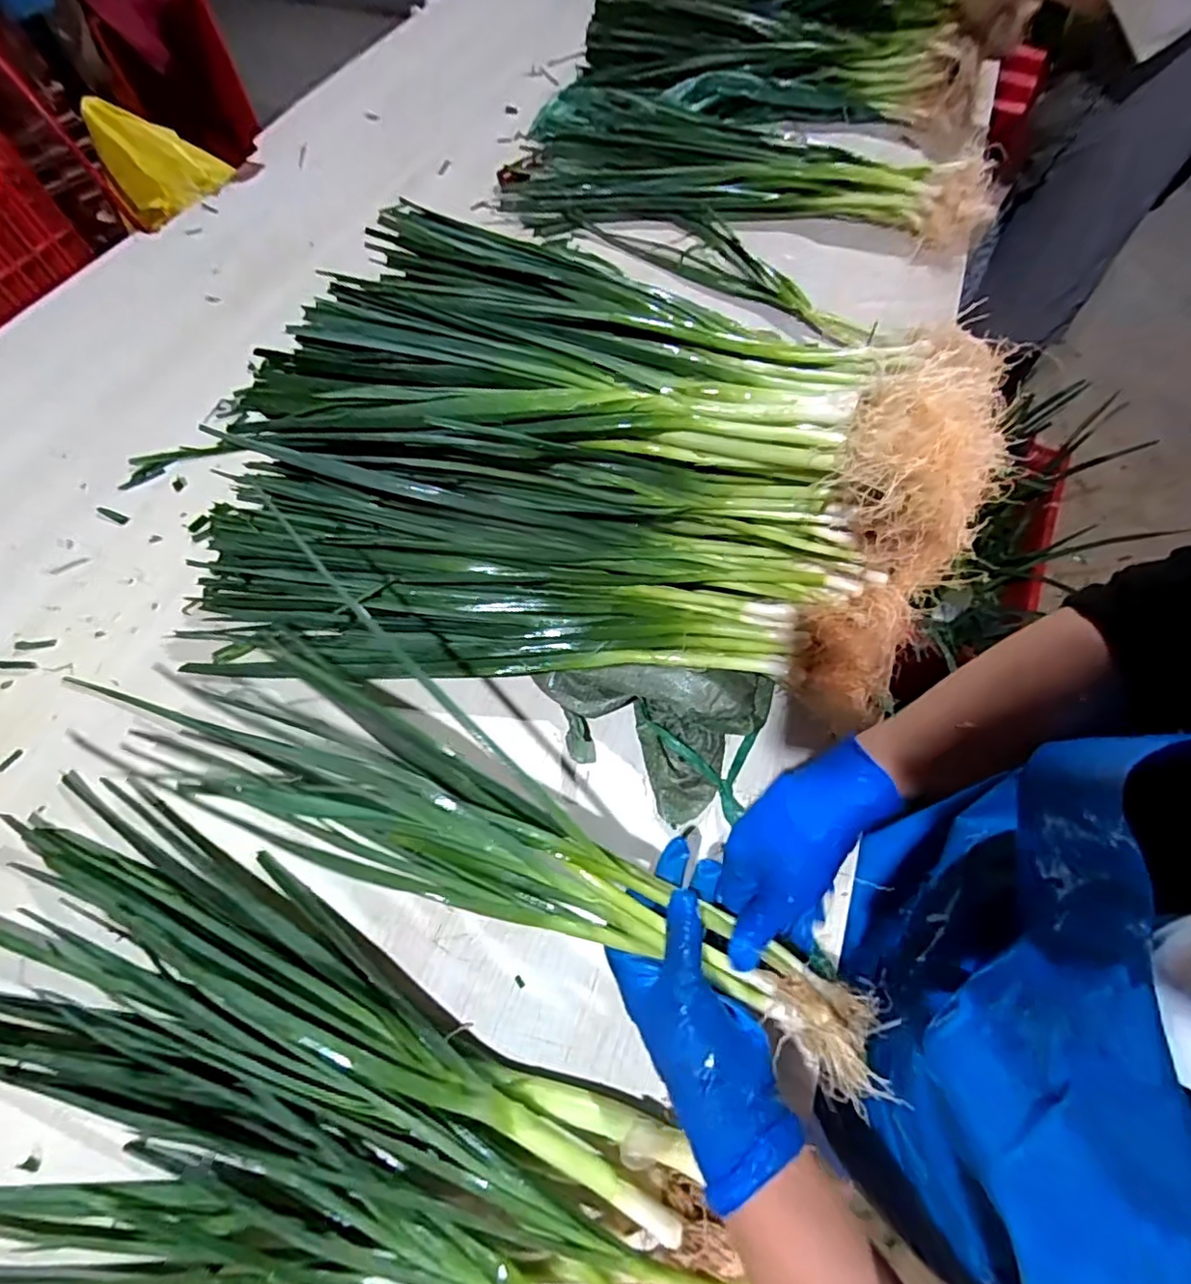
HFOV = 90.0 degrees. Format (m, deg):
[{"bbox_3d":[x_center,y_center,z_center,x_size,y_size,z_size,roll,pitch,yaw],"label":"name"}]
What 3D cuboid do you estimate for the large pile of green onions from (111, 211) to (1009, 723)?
[{"bbox_3d":[-0.043,-0.195,0.567,0.730,0.180,0.471,7,62,4],"label":"large pile of green onions"}]

